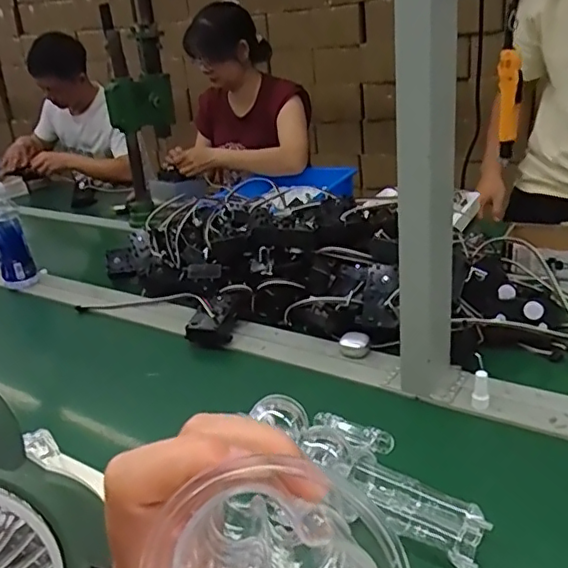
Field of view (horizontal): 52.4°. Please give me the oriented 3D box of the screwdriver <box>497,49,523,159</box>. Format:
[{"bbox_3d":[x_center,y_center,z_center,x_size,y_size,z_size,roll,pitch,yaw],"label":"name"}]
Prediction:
[{"bbox_3d":[0.427,-0.337,1.097,0.047,0.193,0.057,7,28,26],"label":"screwdriver"}]

